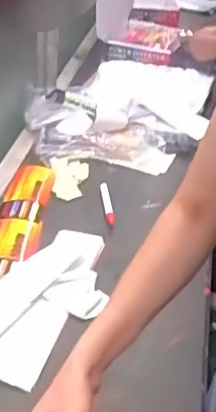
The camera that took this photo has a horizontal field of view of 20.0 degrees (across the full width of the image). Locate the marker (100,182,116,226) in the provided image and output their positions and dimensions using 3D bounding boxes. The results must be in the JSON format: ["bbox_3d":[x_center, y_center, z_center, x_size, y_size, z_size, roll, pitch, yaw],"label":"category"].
[{"bbox_3d":[0.000,-0.005,1.142,0.017,0.020,0.144,2,34,-7],"label":"marker"}]

